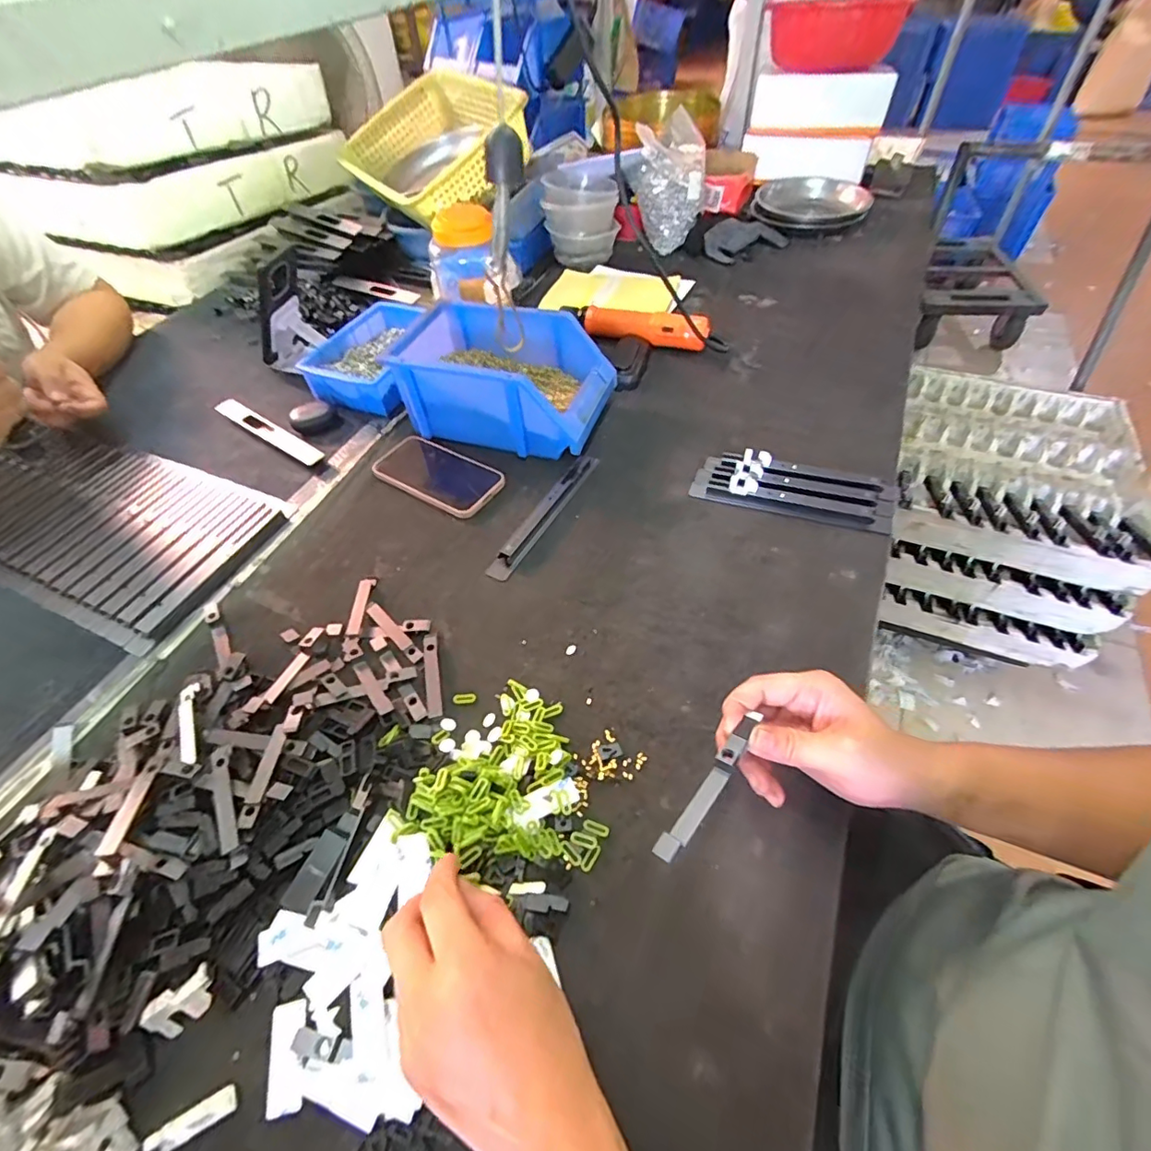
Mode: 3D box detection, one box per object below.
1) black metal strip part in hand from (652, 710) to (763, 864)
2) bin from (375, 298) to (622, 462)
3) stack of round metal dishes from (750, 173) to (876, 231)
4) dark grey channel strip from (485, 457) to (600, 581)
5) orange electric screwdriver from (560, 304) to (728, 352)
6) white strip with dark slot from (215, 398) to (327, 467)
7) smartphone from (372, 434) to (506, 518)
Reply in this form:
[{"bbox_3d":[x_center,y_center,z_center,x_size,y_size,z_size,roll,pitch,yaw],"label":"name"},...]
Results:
[{"bbox_3d":[0.087,0.136,0.344,0.014,0.014,0.115,32,52,25],"label":"black metal strip part in hand"},{"bbox_3d":[-0.091,-0.250,0.671,0.250,0.101,0.147,15,54,13],"label":"bin"},{"bbox_3d":[0.469,-0.742,1.058,0.197,0.033,0.236,26,58,21],"label":"stack of round metal dishes"},{"bbox_3d":[-0.032,-0.073,0.598,0.026,0.014,0.200,25,57,20],"label":"dark grey channel strip"},{"bbox_3d":[0.095,-0.364,0.783,0.256,0.042,0.056,21,58,19],"label":"orange electric screwdriver"},{"bbox_3d":[-0.413,-0.196,0.710,0.212,0.007,0.029,30,59,22],"label":"white strip with dark slot"},{"bbox_3d":[-0.165,-0.126,0.647,0.161,0.010,0.083,27,58,21],"label":"smartphone"}]

